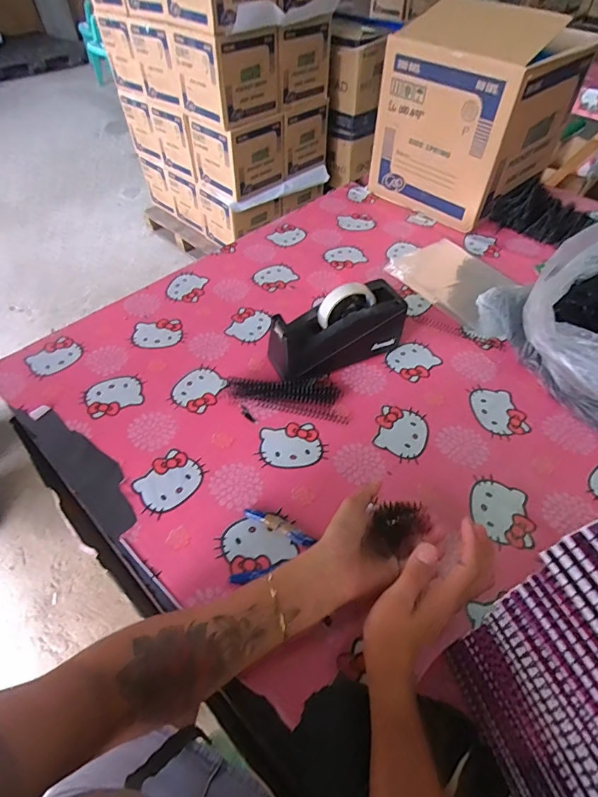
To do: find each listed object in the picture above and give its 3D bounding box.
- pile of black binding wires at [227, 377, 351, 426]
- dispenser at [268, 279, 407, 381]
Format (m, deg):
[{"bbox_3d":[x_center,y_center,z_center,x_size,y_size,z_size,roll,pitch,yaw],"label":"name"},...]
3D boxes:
[{"bbox_3d":[-0.013,-0.013,0.616,0.177,0.016,0.067,13,52,10],"label":"pile of black binding wires"},{"bbox_3d":[0.052,-0.098,0.631,0.211,0.114,0.071,-21,54,-16],"label":"dispenser"}]

